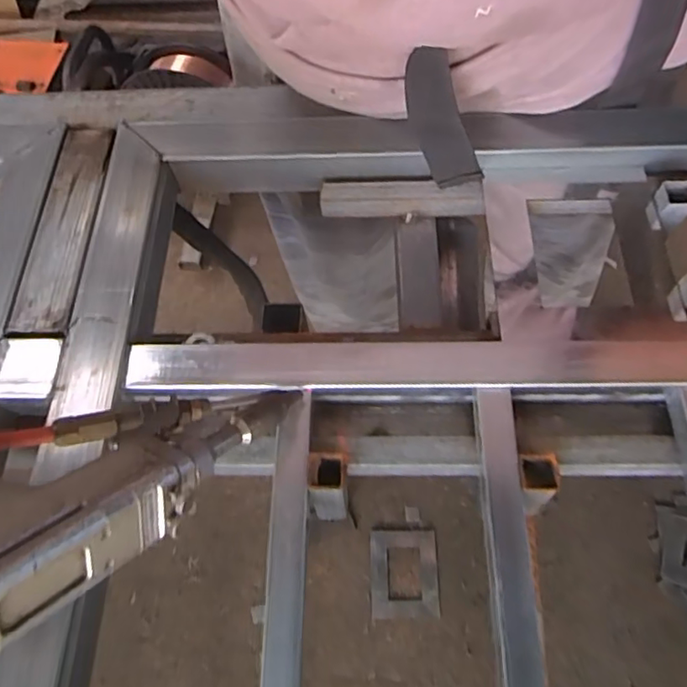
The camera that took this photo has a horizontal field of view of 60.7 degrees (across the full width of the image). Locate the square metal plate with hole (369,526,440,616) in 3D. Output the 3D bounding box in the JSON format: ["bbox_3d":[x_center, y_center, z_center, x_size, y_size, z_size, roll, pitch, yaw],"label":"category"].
[{"bbox_3d":[0.107,0.406,1.042,0.117,0.005,0.144,-1,70,4],"label":"square metal plate with hole"}]

